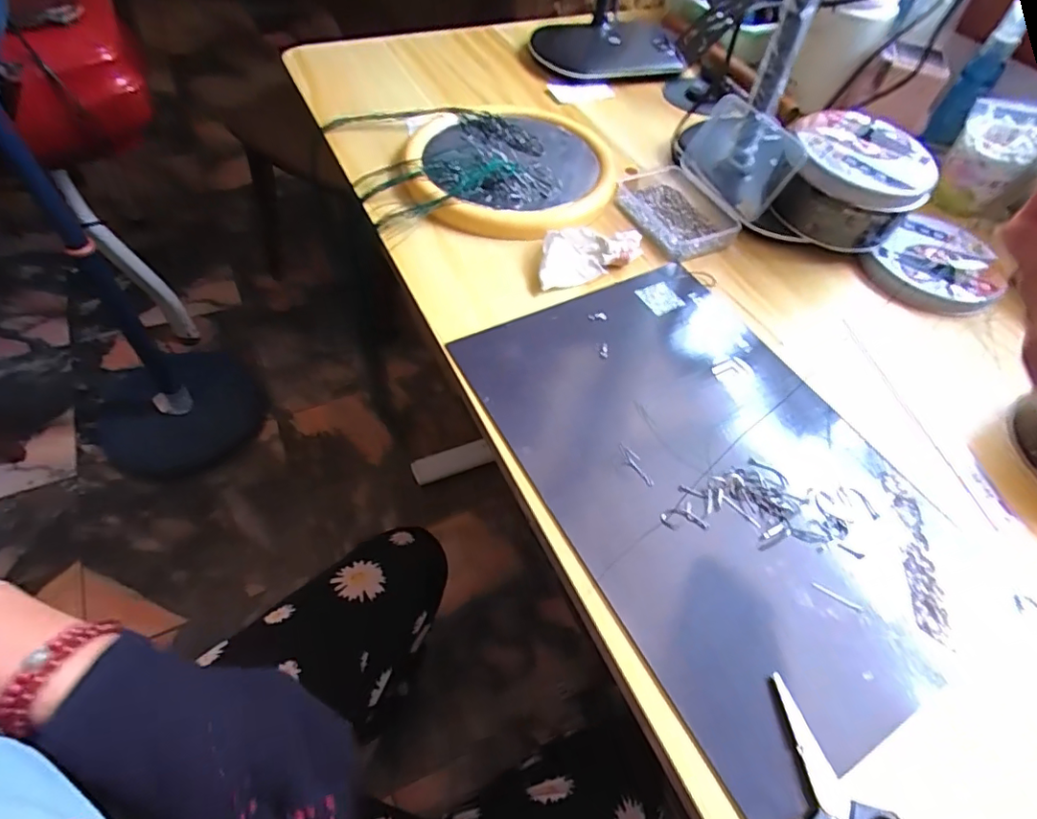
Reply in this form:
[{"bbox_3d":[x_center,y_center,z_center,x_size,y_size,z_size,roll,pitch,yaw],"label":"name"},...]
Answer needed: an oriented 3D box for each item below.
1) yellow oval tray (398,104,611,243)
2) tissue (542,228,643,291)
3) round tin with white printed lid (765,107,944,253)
[{"bbox_3d":[-0.007,-0.214,0.471,0.172,0.023,0.170,12,53,1],"label":"yellow oval tray"},{"bbox_3d":[0.049,-0.121,0.419,0.085,0.019,0.046,-21,59,-21],"label":"tissue"},{"bbox_3d":[0.259,-0.179,0.441,0.104,0.066,0.097,4,53,-5],"label":"round tin with white printed lid"}]

